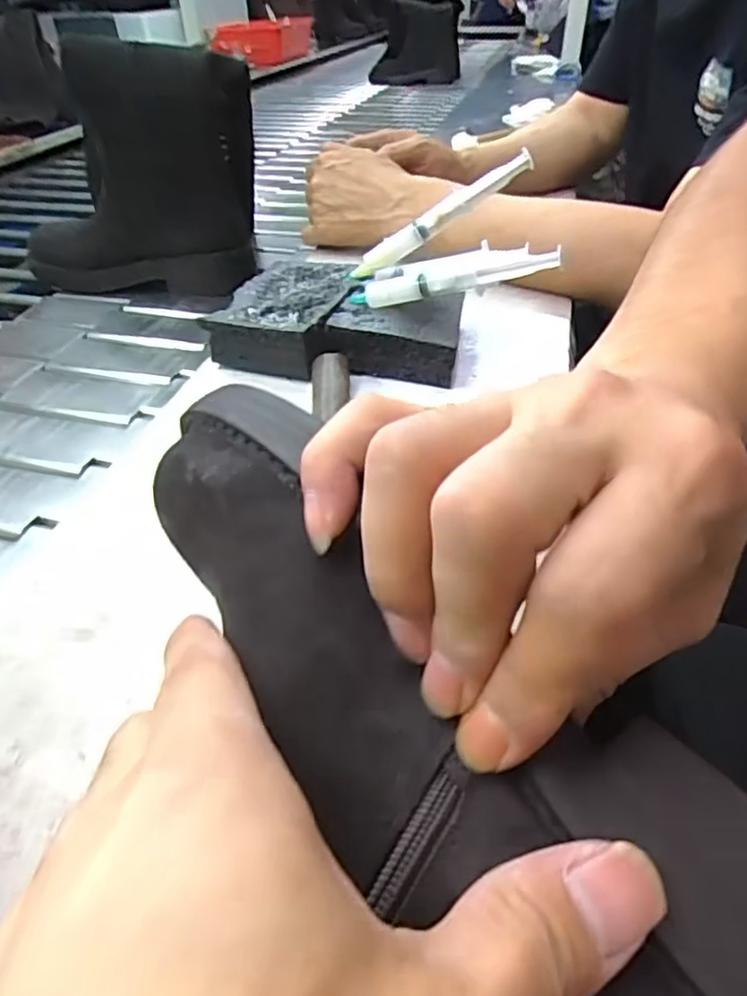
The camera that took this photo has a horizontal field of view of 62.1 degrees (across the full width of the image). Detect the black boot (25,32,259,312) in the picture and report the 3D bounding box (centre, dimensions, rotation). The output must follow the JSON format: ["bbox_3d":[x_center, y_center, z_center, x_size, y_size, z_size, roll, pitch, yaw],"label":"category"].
[{"bbox_3d":[-0.256,-0.340,0.654,0.269,0.216,0.128,11,42,14],"label":"black boot"}]

